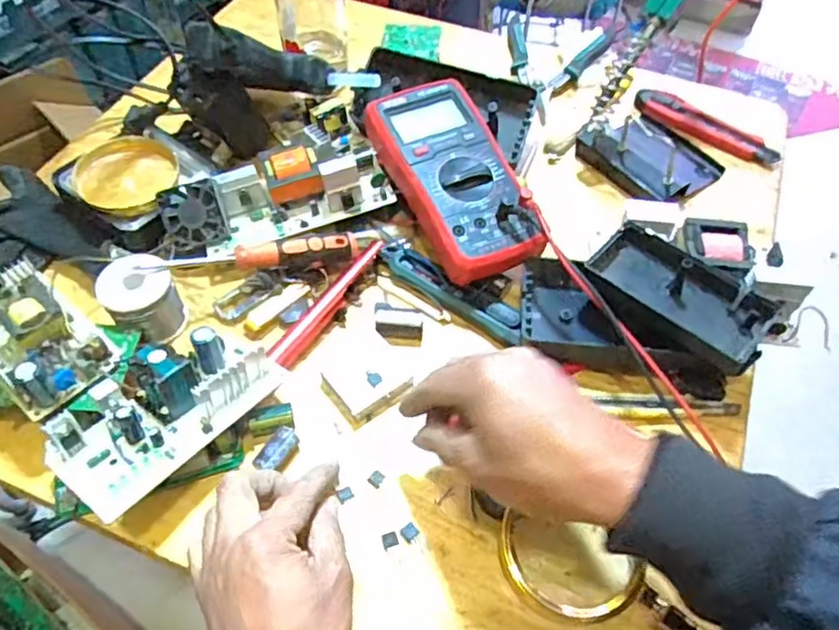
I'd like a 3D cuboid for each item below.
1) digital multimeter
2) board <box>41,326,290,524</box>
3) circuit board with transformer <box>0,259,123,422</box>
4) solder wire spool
[{"bbox_3d":[0.029,-0.115,0.536,0.093,0.045,0.186,-24,69,-13],"label":"digital multimeter"},{"bbox_3d":[-0.167,0.060,0.425,0.069,0.042,0.140,35,60,22],"label":"board"},{"bbox_3d":[-0.275,0.011,0.450,0.119,0.034,0.065,35,61,22],"label":"circuit board with transformer"},{"bbox_3d":[-0.213,-0.011,0.499,0.053,0.057,0.047,-28,59,-20],"label":"solder wire spool"}]

